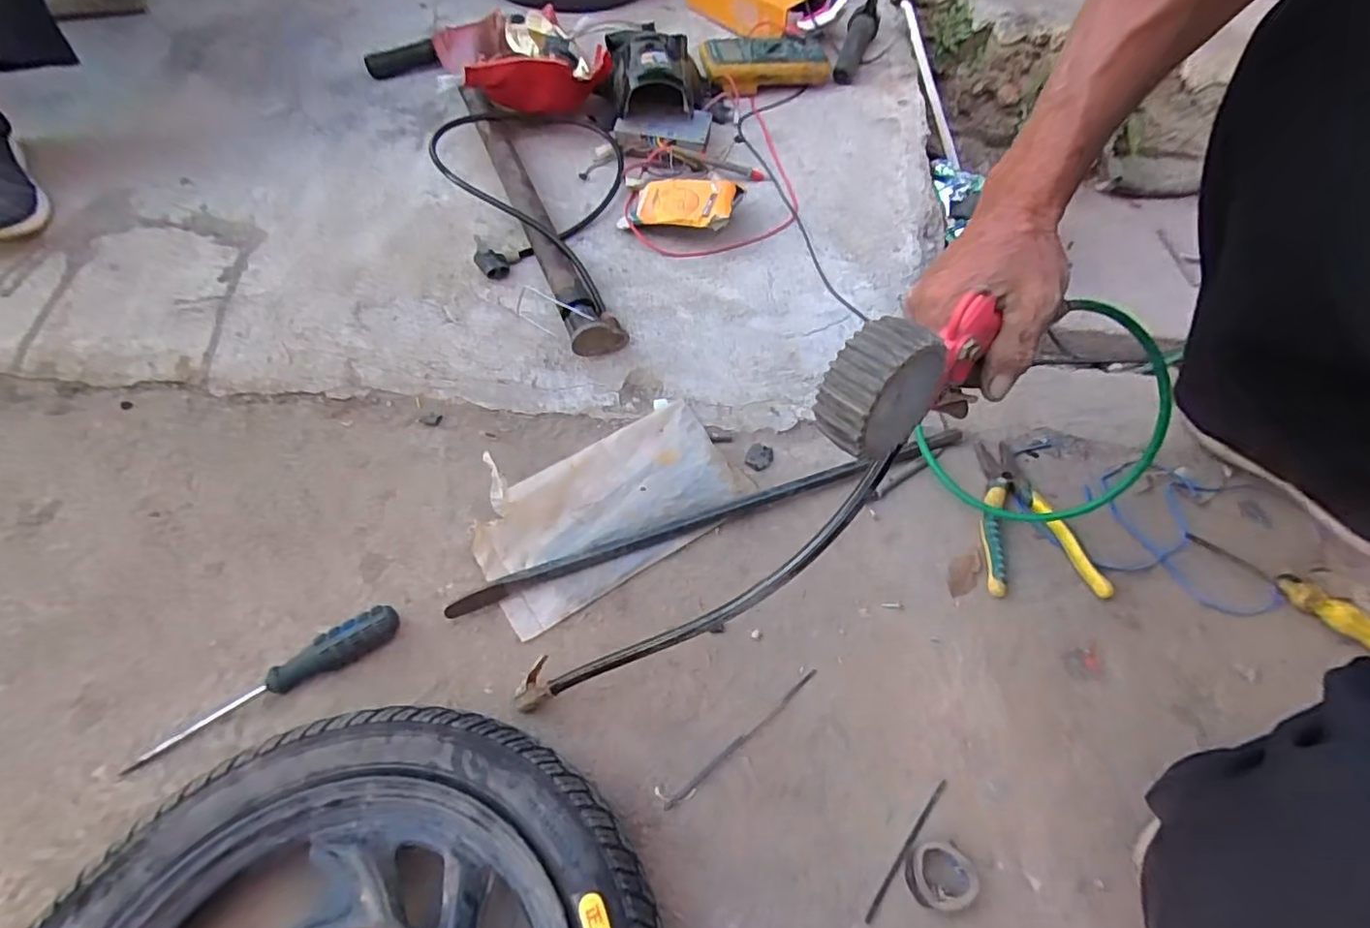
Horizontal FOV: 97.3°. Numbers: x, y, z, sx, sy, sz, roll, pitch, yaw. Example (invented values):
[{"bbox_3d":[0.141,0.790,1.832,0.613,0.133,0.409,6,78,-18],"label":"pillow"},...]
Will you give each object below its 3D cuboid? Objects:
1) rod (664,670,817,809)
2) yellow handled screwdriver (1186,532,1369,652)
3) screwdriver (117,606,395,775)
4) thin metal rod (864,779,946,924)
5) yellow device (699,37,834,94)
[{"bbox_3d":[0.047,0.207,0.460,0.156,0.006,0.007,-30,59,-26],"label":"rod"},{"bbox_3d":[0.583,0.124,0.554,0.034,0.027,0.203,-35,61,-29],"label":"yellow handled screwdriver"},{"bbox_3d":[-0.310,0.167,0.456,0.186,0.023,0.025,-29,59,-25],"label":"screwdriver"},{"bbox_3d":[0.156,0.266,0.419,0.004,0.004,0.111,37,57,23],"label":"thin metal rod"},{"bbox_3d":[0.120,-0.608,0.917,0.198,0.053,0.102,-15,54,-17],"label":"yellow device"}]

